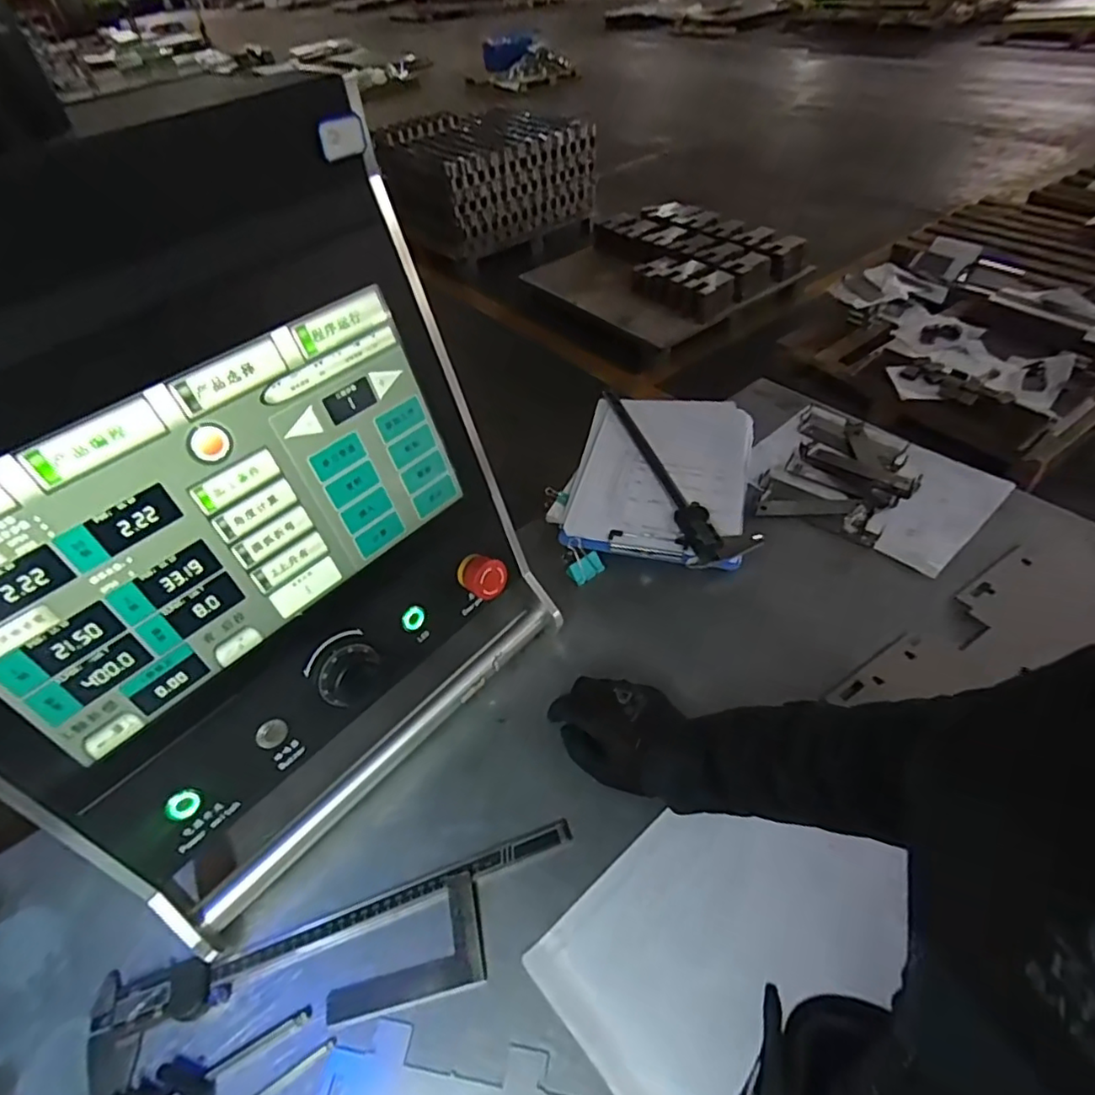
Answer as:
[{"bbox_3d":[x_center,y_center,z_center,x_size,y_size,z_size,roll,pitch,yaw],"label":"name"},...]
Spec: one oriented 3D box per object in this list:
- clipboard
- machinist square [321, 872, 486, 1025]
[{"bbox_3d":[0.158,-0.113,0.870,0.243,0.018,0.343,7,49,15],"label":"clipboard"},{"bbox_3d":[-0.117,0.326,0.499,0.124,0.004,0.079,-14,47,-5],"label":"machinist square"}]

